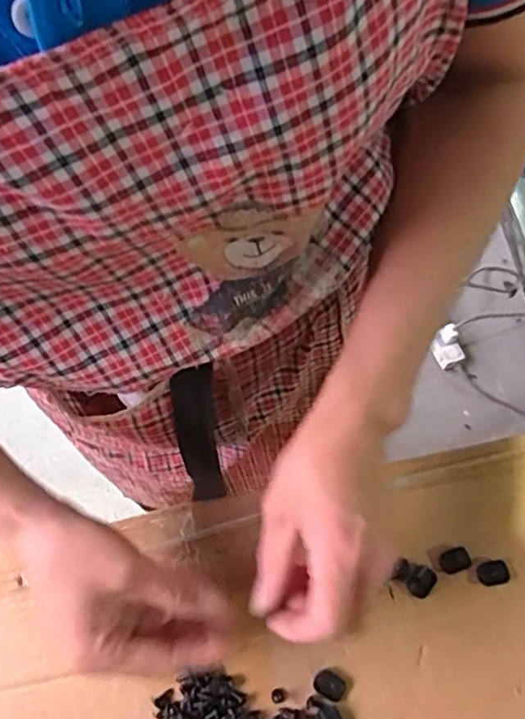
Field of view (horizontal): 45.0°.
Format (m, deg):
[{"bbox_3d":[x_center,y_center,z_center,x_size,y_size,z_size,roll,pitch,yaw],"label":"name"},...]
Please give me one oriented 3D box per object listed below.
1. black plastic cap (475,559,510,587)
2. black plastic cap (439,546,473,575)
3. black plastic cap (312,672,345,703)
[{"bbox_3d":[0.151,0.140,0.415,0.020,0.004,0.015,-13,65,-3],"label":"black plastic cap"},{"bbox_3d":[0.128,0.134,0.421,0.019,0.004,0.015,-23,66,-8],"label":"black plastic cap"},{"bbox_3d":[0.042,0.205,0.397,0.020,0.004,0.015,26,69,14],"label":"black plastic cap"}]

